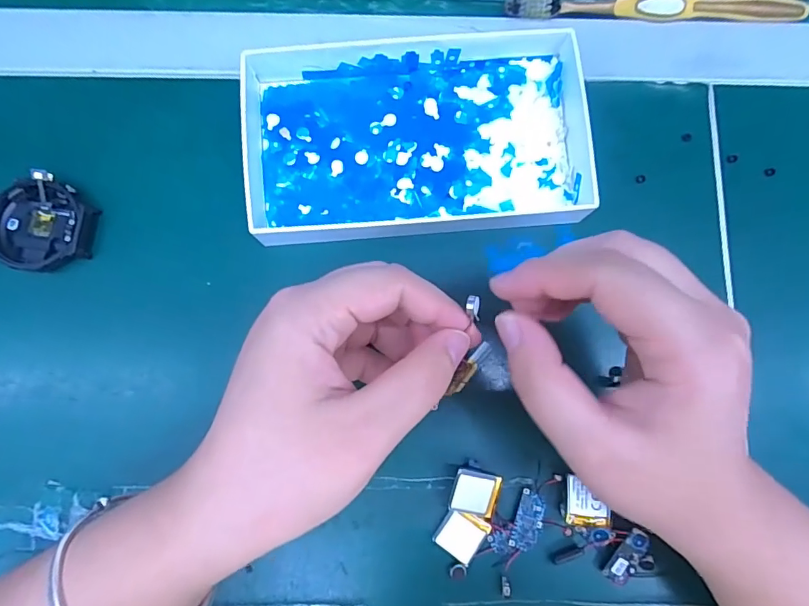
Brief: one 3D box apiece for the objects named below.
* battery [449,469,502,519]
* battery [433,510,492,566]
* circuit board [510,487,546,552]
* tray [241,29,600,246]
[{"bbox_3d":[0.035,0.093,0.231,0.024,0.004,0.022,12,95,-5],"label":"battery"},{"bbox_3d":[0.028,0.114,0.235,0.021,0.006,0.022,34,83,3],"label":"battery"},{"bbox_3d":[0.062,0.108,0.234,0.013,0.004,0.028,14,82,20],"label":"circuit board"},{"bbox_3d":[0.009,-0.089,0.255,0.184,0.021,0.101,-5,82,-2],"label":"tray"}]

